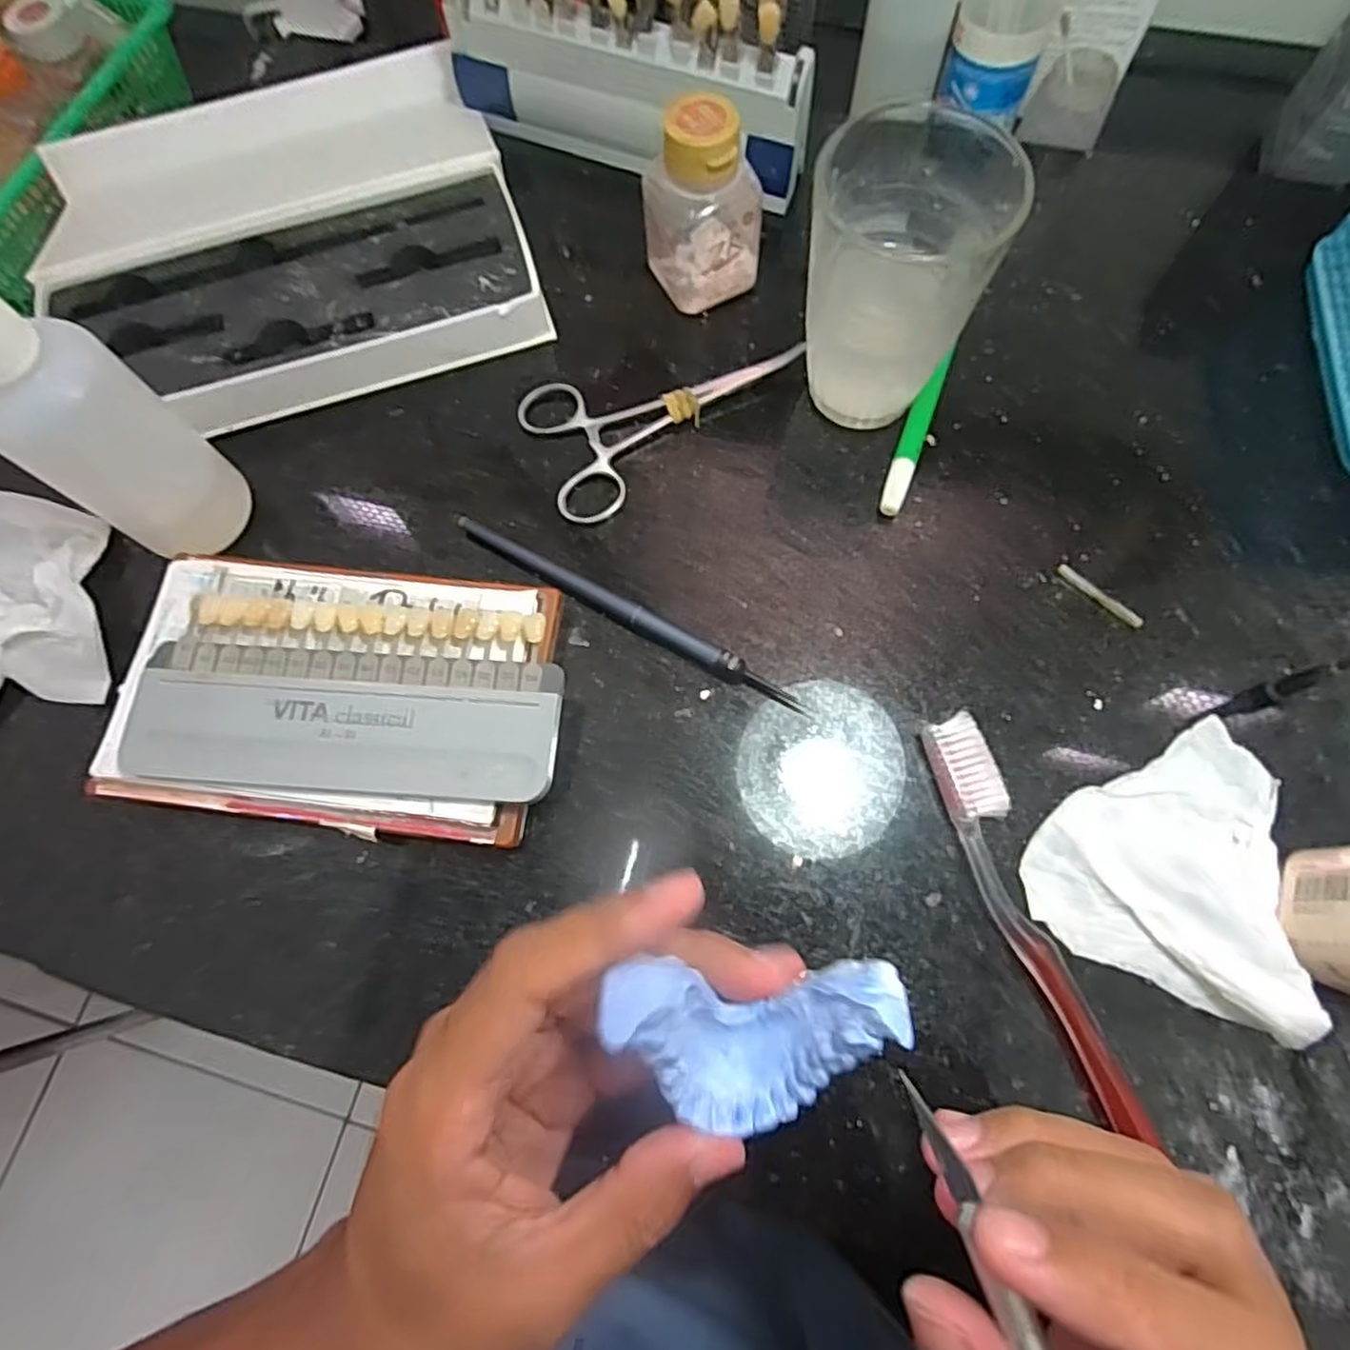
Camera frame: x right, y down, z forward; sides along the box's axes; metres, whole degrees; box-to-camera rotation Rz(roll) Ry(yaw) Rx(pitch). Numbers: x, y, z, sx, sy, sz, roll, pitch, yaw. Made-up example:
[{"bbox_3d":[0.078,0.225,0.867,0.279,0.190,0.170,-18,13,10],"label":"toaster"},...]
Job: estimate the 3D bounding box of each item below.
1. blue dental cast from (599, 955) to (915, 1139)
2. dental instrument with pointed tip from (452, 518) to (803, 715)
[{"bbox_3d":[0.019,0.087,0.162,0.063,0.044,0.039,-1,72,2],"label":"blue dental cast"},{"bbox_3d":[-0.021,-0.025,0.277,0.157,0.009,0.010,28,75,11],"label":"dental instrument with pointed tip"}]

